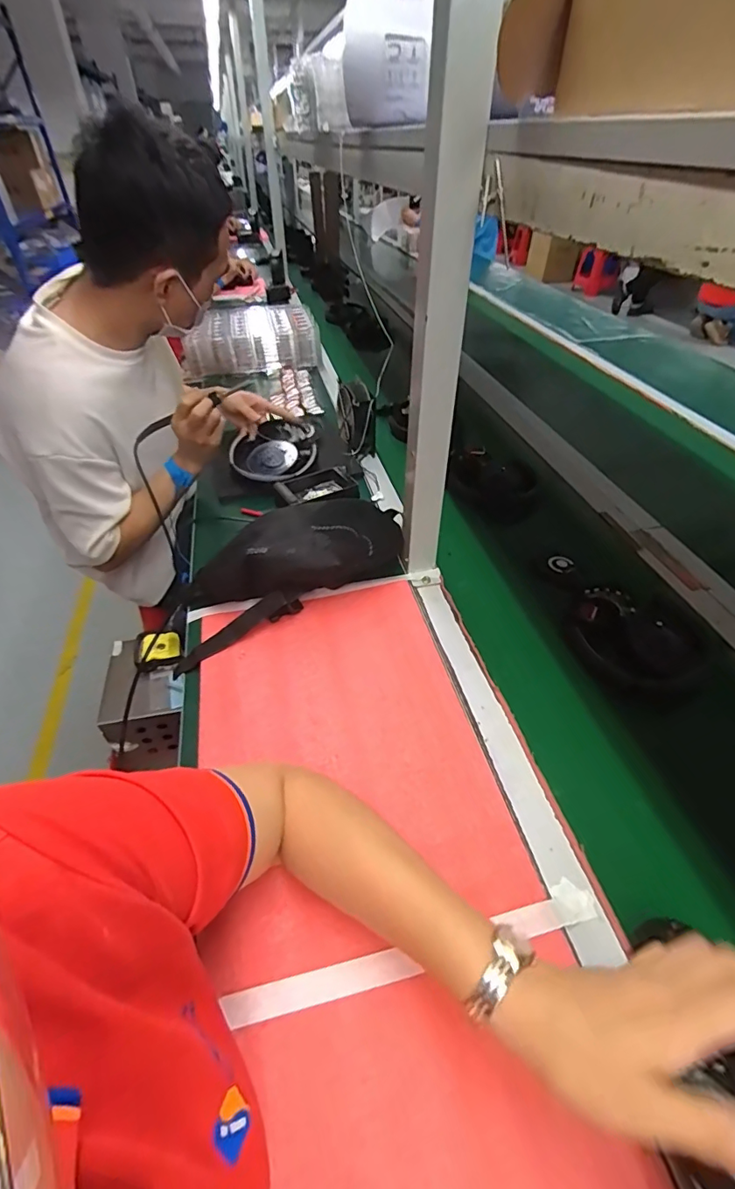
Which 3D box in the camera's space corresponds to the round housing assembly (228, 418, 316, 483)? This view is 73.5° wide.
[{"bbox_3d":[-0.170,-0.259,0.890,0.146,0.041,0.185,-3,43,-3],"label":"round housing assembly"}]

